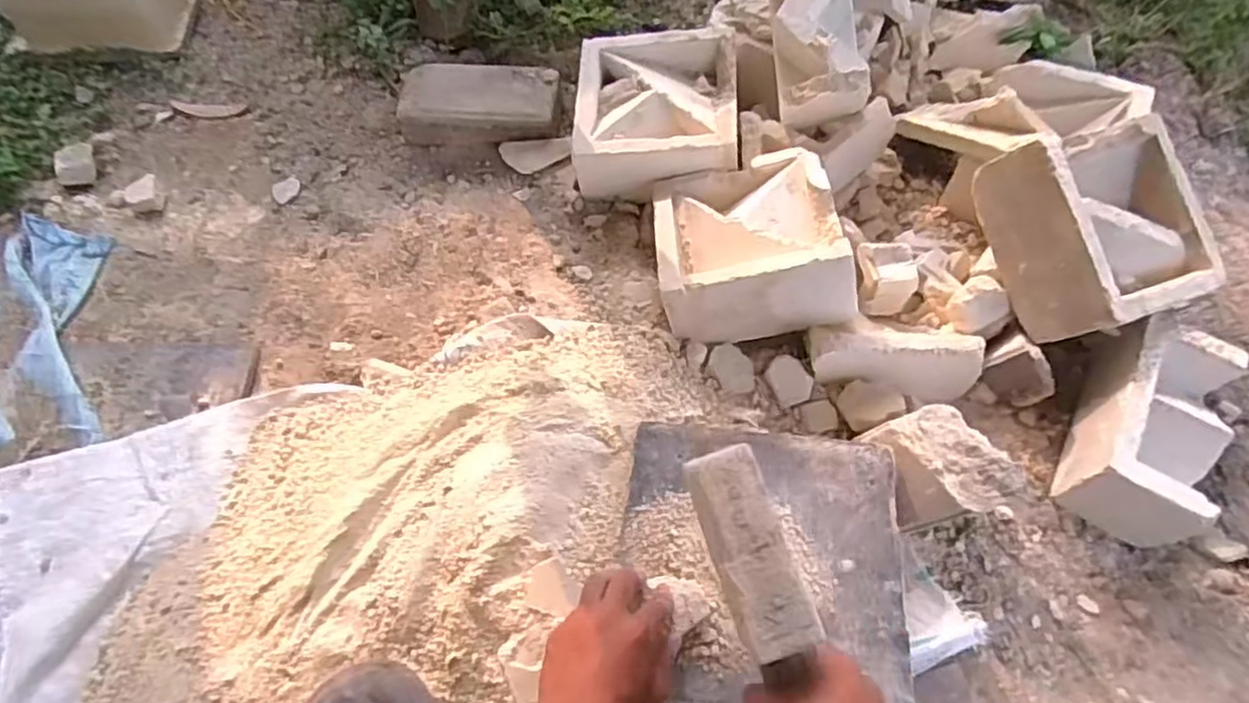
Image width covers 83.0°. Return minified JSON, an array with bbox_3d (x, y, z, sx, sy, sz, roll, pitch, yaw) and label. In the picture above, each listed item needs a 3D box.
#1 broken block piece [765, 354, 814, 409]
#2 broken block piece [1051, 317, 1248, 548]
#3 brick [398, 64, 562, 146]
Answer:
[{"bbox_3d":[0.179,0.031,0.765,0.042,0.015,0.053,-28,92,3],"label":"broken block piece"},{"bbox_3d":[0.537,0.077,0.708,0.121,0.098,0.197,26,63,15],"label":"broken block piece"},{"bbox_3d":[-0.195,-0.335,0.971,0.215,0.060,0.110,3,60,2],"label":"brick"}]

